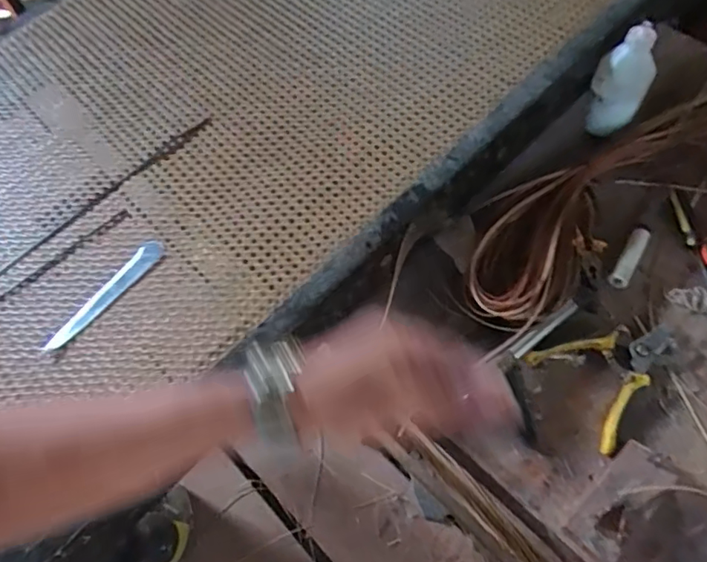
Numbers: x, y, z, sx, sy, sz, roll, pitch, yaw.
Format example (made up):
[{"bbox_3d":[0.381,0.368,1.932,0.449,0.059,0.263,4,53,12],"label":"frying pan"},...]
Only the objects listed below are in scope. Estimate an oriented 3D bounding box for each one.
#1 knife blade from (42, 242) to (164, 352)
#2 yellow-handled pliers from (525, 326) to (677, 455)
[{"bbox_3d":[-0.299,0.018,0.642,0.030,0.005,0.173,35,72,20],"label":"knife blade"},{"bbox_3d":[0.317,0.101,0.642,0.168,0.017,0.131,-32,64,-15],"label":"yellow-handled pliers"}]

